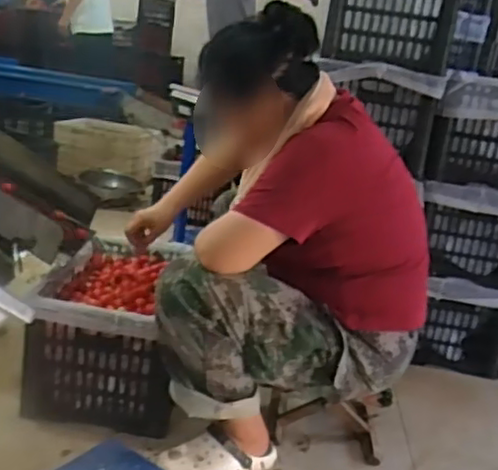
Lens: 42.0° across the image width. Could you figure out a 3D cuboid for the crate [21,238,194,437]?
[{"bbox_3d":[-0.319,0.211,1.587,0.323,0.269,0.471,7,19,-1],"label":"crate"}]

